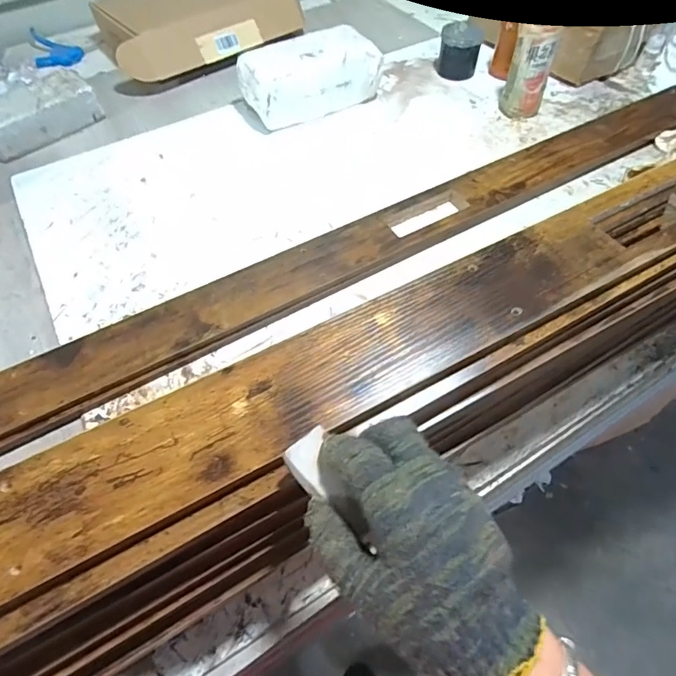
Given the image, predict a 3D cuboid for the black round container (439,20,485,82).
[{"bbox_3d":[0.247,-0.581,0.924,0.078,0.073,0.084,-1,56,2],"label":"black round container"}]

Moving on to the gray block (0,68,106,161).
[{"bbox_3d":[-0.545,-0.411,0.841,0.220,0.075,0.084,-36,62,-20],"label":"gray block"}]

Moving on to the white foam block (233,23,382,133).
[{"bbox_3d":[-0.047,-0.478,0.844,0.253,0.116,0.100,-22,58,-12],"label":"white foam block"}]

